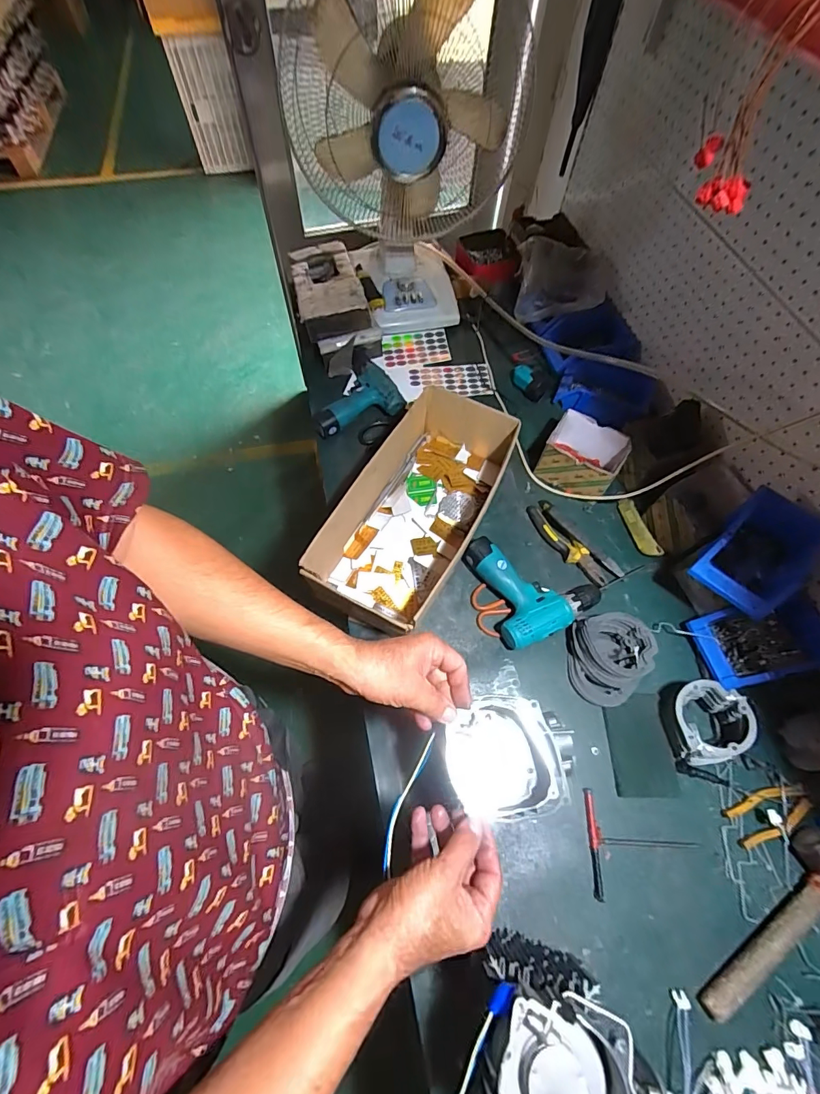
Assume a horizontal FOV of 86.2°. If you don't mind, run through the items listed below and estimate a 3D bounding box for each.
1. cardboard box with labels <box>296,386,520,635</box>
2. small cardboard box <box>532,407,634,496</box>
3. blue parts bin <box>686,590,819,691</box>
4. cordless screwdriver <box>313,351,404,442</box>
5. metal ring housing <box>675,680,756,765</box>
[{"bbox_3d":[0.016,-0.064,0.761,0.195,0.140,0.427,28,66,11],"label":"cardboard box with labels"},{"bbox_3d":[0.334,-0.174,0.852,0.145,0.083,0.115,29,66,12],"label":"small cardboard box"},{"bbox_3d":[0.566,0.145,0.693,0.191,0.073,0.120,-9,64,-7],"label":"blue parts bin"},{"bbox_3d":[-0.133,-0.335,0.956,0.195,0.050,0.187,-21,66,-12],"label":"cordless screwdriver"},{"bbox_3d":[0.433,0.258,0.643,0.097,0.076,0.107,10,64,3],"label":"metal ring housing"}]

